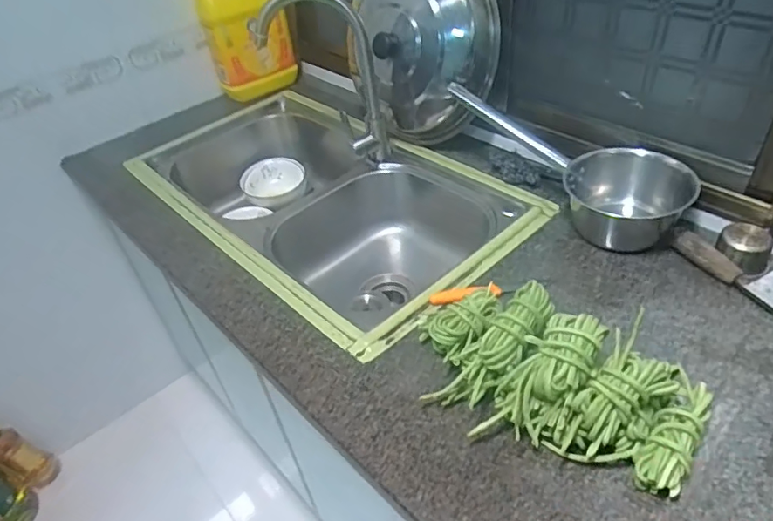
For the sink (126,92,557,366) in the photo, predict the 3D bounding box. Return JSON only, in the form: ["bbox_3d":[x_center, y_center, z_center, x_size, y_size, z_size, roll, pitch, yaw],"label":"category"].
[{"bbox_3d":[-0.132,-0.085,1.070,0.450,0.199,0.789,-32,47,-25],"label":"sink"}]

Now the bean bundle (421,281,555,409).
[{"bbox_3d":[0.121,0.103,0.611,0.182,0.064,0.069,-50,48,6],"label":"bean bundle"}]

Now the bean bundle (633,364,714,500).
[{"bbox_3d":[0.292,0.177,0.546,0.044,0.041,0.132,25,51,31],"label":"bean bundle"}]

